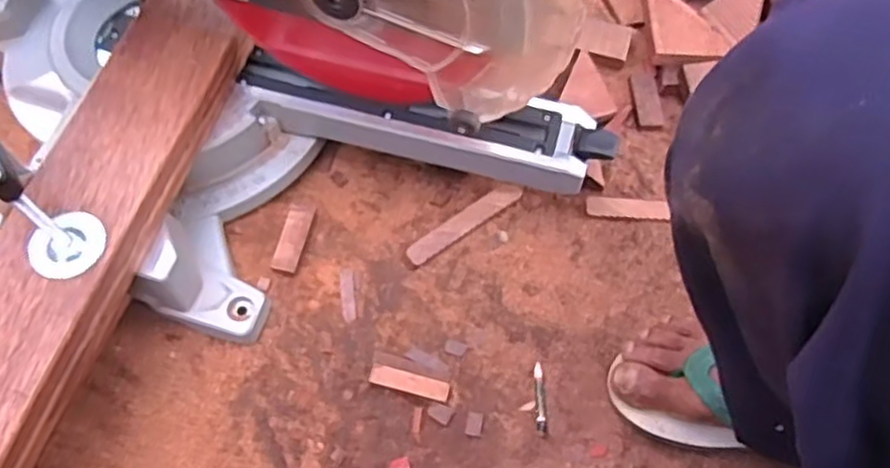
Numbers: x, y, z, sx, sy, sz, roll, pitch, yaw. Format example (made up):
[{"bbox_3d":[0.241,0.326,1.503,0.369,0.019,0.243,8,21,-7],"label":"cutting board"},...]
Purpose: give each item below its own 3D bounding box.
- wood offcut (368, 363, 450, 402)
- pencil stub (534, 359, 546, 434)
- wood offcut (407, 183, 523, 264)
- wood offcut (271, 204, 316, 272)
[{"bbox_3d":[-0.029,0.122,0.602,0.066,0.012,0.018,12,62,5],"label":"wood offcut"},{"bbox_3d":[0.080,0.134,0.603,0.008,0.004,0.057,2,63,0],"label":"pencil stub"},{"bbox_3d":[0.019,-0.012,0.663,0.125,0.009,0.020,-33,67,-17],"label":"wood offcut"},{"bbox_3d":[-0.134,0.003,0.644,0.023,0.016,0.066,12,62,5],"label":"wood offcut"}]

